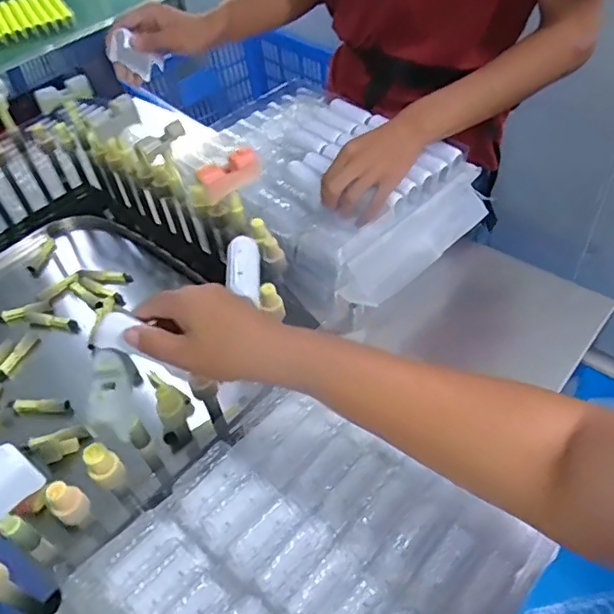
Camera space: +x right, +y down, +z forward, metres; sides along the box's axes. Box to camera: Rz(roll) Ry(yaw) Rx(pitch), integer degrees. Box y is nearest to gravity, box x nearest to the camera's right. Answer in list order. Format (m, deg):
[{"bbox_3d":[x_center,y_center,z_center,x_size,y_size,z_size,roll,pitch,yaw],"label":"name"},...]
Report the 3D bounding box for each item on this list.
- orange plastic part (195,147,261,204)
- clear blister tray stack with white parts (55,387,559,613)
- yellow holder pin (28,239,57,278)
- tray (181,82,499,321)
[{"bbox_3d":[-0.089,-0.152,0.636,0.069,0.033,0.026,-29,51,-20],"label":"orange plastic part"},{"bbox_3d":[-0.003,0.216,0.445,0.275,0.031,0.281,31,57,29],"label":"clear blister tray stack with white parts"},{"bbox_3d":[-0.441,-0.083,0.928,0.019,0.016,0.074,4,48,10],"label":"yellow holder pin"},{"bbox_3d":[0.028,-0.172,0.830,0.360,0.124,0.308,31,57,30],"label":"tray"}]

